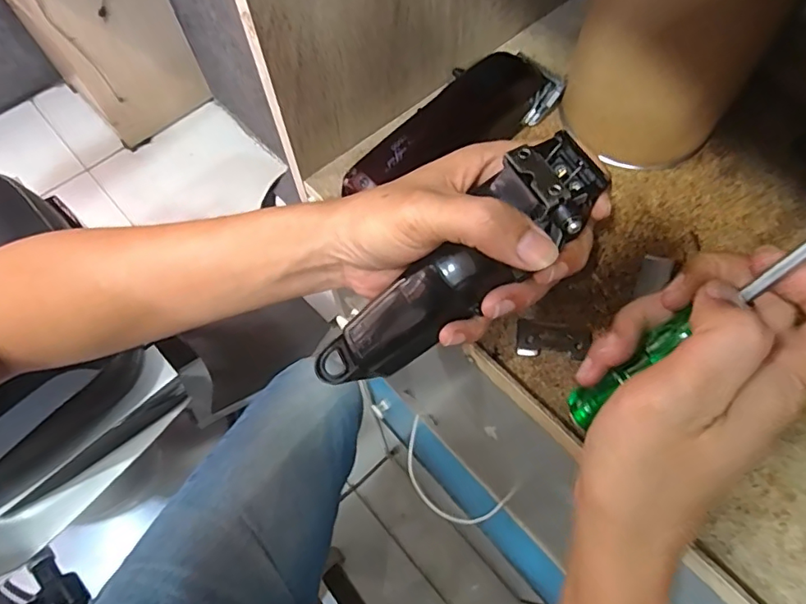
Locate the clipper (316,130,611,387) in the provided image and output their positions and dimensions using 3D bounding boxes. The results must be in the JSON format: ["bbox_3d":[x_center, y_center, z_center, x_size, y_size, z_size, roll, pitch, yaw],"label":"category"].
[{"bbox_3d":[0.024,-0.010,0.272,0.171,0.032,0.041,-42,62,27],"label":"clipper"}]

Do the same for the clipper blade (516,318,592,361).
[{"bbox_3d":[0.086,0.022,0.307,0.040,0.004,0.022,7,64,6],"label":"clipper blade"}]

